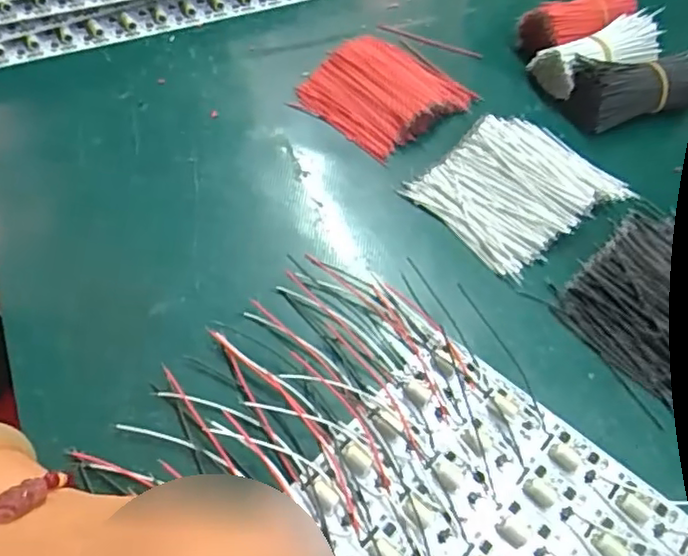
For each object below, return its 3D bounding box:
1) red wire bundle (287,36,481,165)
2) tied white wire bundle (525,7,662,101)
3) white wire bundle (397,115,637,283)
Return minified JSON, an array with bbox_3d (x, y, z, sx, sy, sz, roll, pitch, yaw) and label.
[{"bbox_3d":[0.026,-0.130,0.431,0.095,0.018,0.089,-39,67,-22],"label":"red wire bundle"},{"bbox_3d":[0.182,-0.159,0.450,0.090,0.034,0.042,-23,62,-15],"label":"tied white wire bundle"},{"bbox_3d":[0.106,-0.057,0.385,0.106,0.018,0.089,-36,66,-21],"label":"white wire bundle"}]

